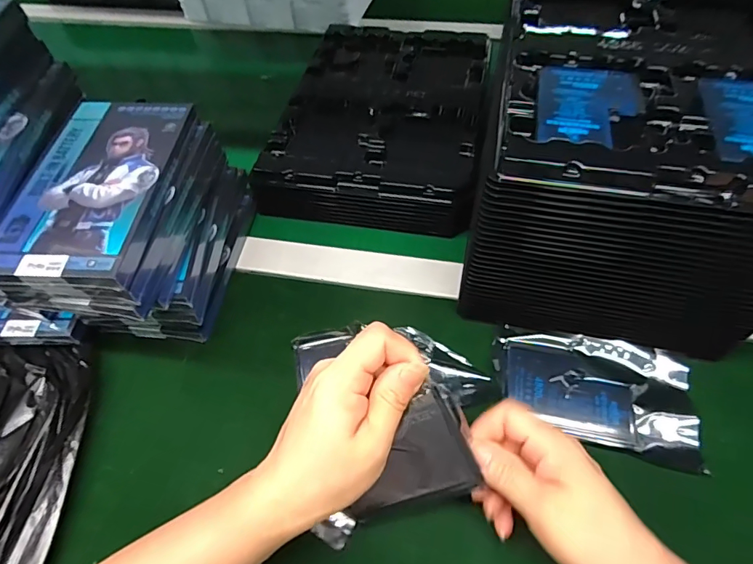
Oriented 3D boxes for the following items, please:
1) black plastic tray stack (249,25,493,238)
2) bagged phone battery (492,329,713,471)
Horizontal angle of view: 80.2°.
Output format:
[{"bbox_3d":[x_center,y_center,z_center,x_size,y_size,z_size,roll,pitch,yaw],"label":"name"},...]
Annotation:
[{"bbox_3d":[0.010,-0.183,0.507,0.214,0.051,0.299,9,56,10],"label":"black plastic tray stack"},{"bbox_3d":[0.162,0.078,0.338,0.142,0.010,0.082,14,57,13],"label":"bagged phone battery"}]

